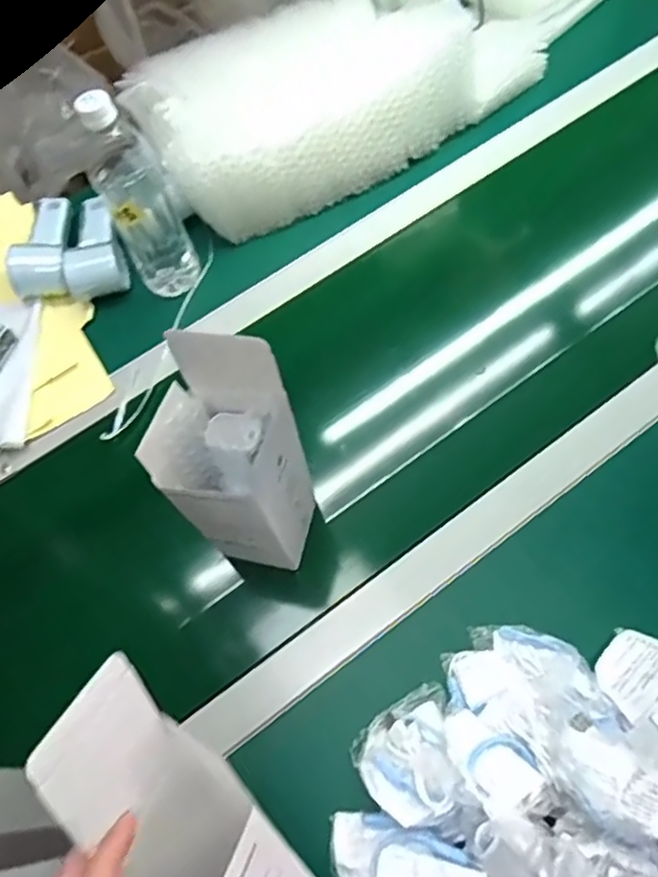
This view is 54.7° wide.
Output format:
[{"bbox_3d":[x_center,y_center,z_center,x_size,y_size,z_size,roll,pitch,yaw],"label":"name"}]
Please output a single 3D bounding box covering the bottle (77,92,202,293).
[{"bbox_3d":[-0.190,-0.243,0.648,0.071,0.221,0.059,-22,57,-9],"label":"bottle"}]

